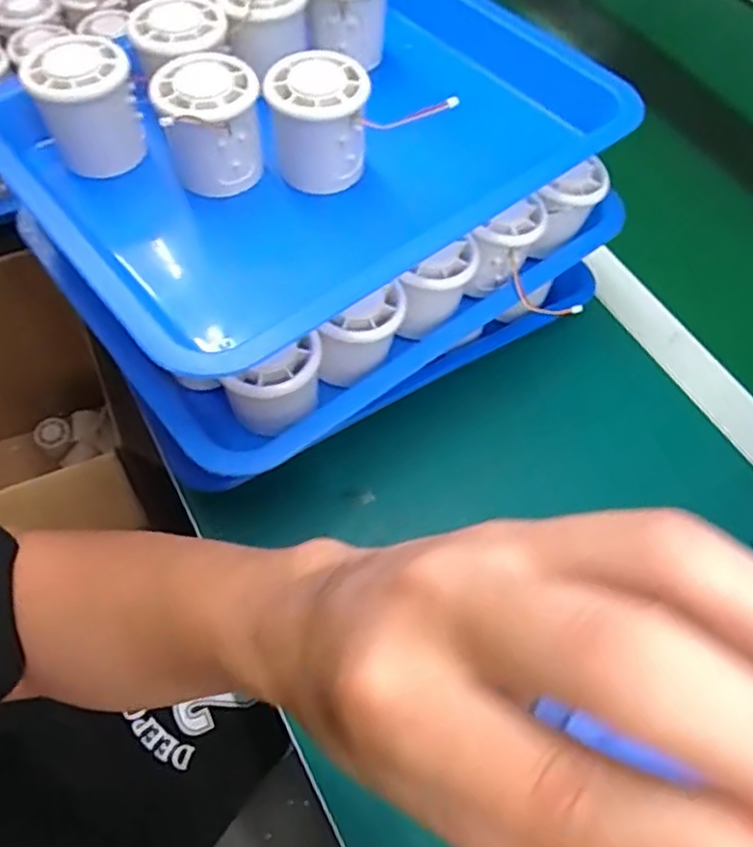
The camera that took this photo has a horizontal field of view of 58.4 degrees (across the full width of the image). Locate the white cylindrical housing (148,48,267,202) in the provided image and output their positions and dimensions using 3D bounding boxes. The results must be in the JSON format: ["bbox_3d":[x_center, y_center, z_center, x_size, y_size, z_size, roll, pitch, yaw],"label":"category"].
[{"bbox_3d":[-0.094,-0.168,0.386,0.056,0.058,0.067,-10,61,-9],"label":"white cylindrical housing"}]

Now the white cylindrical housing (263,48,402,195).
[{"bbox_3d":[-0.031,-0.174,0.392,0.065,0.056,0.059,-17,63,-13],"label":"white cylindrical housing"}]

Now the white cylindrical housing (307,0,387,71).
[{"bbox_3d":[-0.020,-0.276,0.449,0.053,0.059,0.054,2,60,-3],"label":"white cylindrical housing"}]

